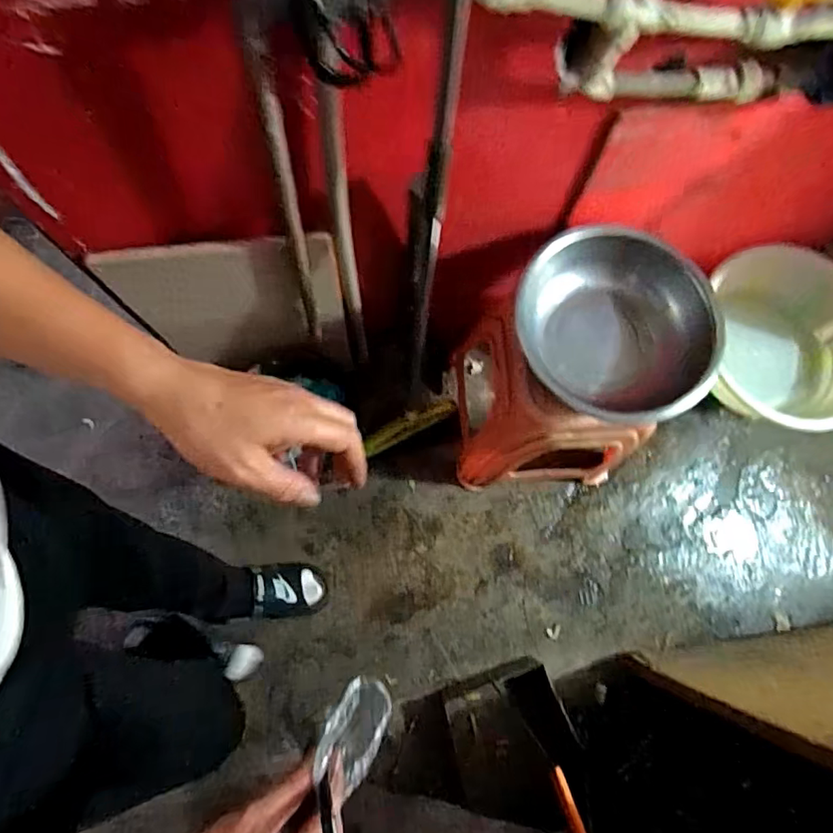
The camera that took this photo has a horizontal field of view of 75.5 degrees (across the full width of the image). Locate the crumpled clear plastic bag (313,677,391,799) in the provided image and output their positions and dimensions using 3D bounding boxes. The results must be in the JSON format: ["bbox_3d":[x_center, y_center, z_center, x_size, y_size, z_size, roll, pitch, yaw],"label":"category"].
[{"bbox_3d":[-0.053,0.263,0.449,0.046,0.016,0.086,29,34,3],"label":"crumpled clear plastic bag"}]

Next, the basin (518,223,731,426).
[{"bbox_3d":[0.342,-0.152,0.908,0.318,0.089,0.326,0,75,-1],"label":"basin"}]

